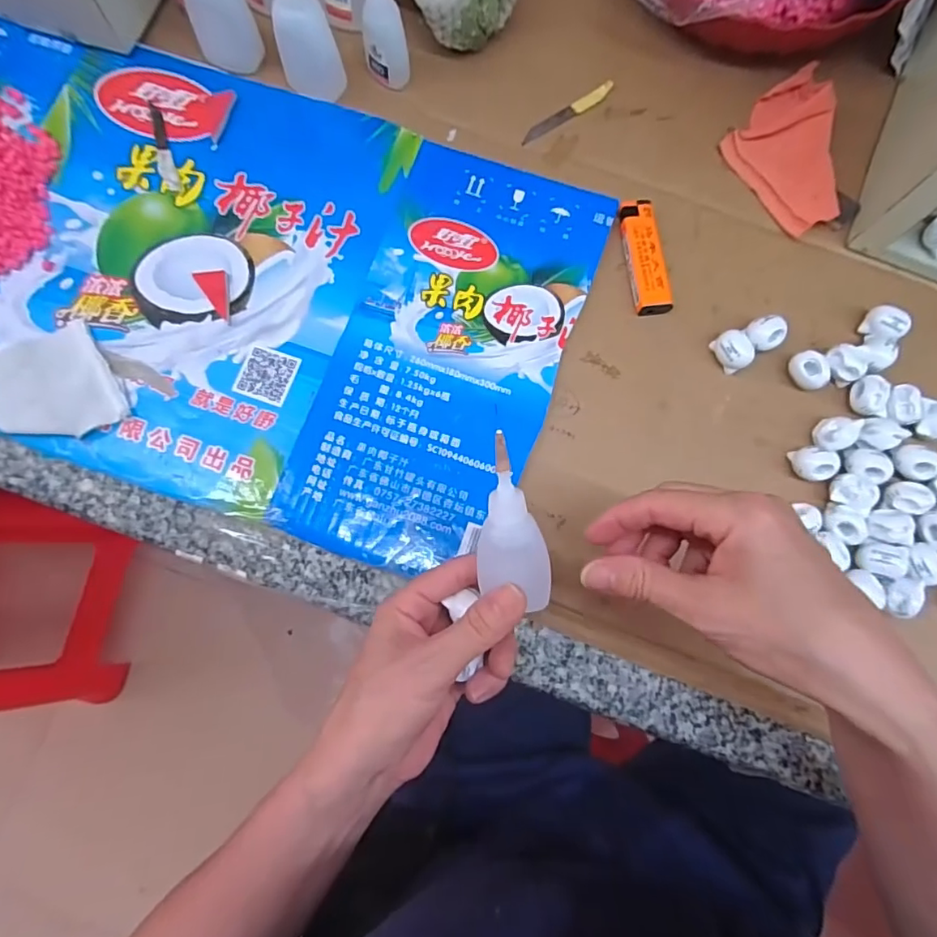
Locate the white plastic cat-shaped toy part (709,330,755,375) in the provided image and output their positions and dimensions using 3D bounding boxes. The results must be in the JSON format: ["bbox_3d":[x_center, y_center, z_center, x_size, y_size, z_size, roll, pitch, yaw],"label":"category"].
[{"bbox_3d":[0.177,-0.078,0.357,0.022,0.019,0.026,-23,82,-5],"label":"white plastic cat-shaped toy part"}]

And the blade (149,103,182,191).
[{"bbox_3d":[-0.219,-0.229,0.381,0.011,0.004,0.074,-19,81,-4],"label":"blade"}]

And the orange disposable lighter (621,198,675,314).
[{"bbox_3d":[0.122,-0.146,0.370,0.023,0.012,0.081,-8,80,-3],"label":"orange disposable lighter"}]

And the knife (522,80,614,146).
[{"bbox_3d":[0.074,-0.265,0.399,0.083,0.004,0.011,-33,82,-6],"label":"knife"}]

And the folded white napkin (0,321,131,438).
[{"bbox_3d":[-0.266,-0.052,0.343,0.072,0.010,0.076,-28,82,-6],"label":"folded white napkin"}]

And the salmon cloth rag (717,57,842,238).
[{"bbox_3d":[0.223,-0.233,0.381,0.067,0.026,0.128,1,80,-1],"label":"salmon cloth rag"}]

